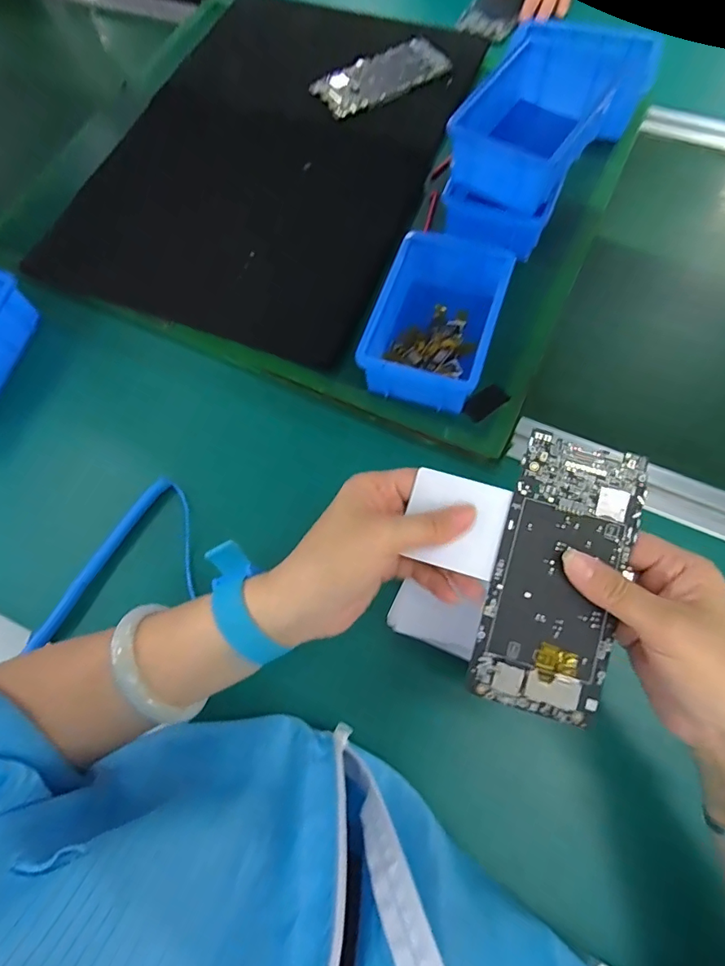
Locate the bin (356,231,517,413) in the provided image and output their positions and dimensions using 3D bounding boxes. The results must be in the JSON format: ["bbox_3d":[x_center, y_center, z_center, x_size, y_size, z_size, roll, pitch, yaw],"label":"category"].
[{"bbox_3d":[0.065,-0.140,0.430,0.097,0.055,0.150,17,70,9],"label":"bin"}]

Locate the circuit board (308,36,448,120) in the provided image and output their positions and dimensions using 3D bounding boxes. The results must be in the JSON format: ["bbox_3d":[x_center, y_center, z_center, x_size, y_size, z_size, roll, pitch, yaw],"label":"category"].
[{"bbox_3d":[0.022,-0.473,0.570,0.157,0.012,0.072,-31,71,-9],"label":"circuit board"}]

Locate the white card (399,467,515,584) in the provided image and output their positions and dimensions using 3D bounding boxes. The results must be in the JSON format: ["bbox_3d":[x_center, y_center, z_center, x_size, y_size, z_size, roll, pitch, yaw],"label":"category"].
[{"bbox_3d":[0.056,0.023,0.292,0.055,0.004,0.054,16,83,10],"label":"white card"}]

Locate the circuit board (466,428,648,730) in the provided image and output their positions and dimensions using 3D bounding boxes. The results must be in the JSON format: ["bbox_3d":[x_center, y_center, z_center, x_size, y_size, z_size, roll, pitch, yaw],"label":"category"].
[{"bbox_3d":[0.112,0.052,0.279,0.070,0.006,0.153,16,83,9],"label":"circuit board"}]

